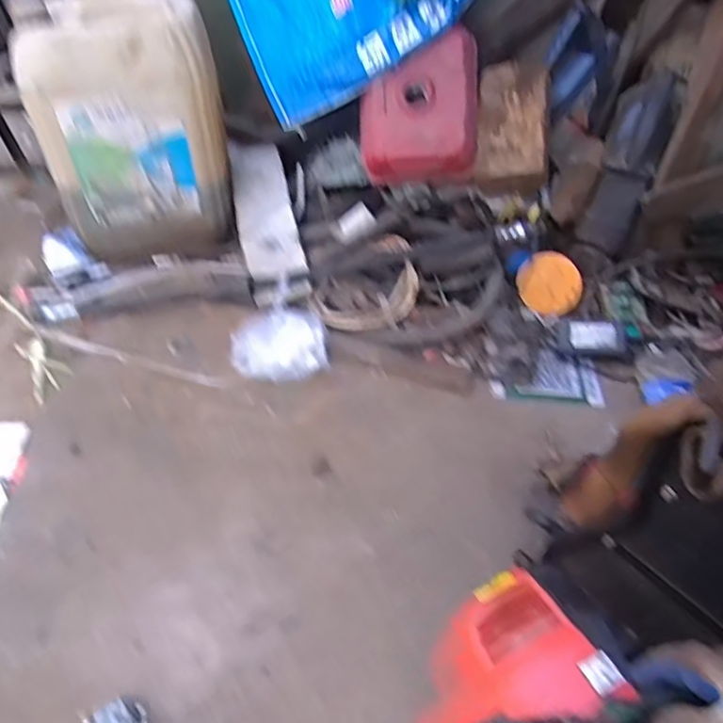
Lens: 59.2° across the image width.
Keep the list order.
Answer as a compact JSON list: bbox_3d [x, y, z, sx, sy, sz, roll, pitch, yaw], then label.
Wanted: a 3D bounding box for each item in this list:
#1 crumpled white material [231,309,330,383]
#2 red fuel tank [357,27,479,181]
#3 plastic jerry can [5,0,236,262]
[{"bbox_3d":[-0.123,-0.023,0.948,0.139,0.079,0.094,-3,47,-9],"label":"crumpled white material"},{"bbox_3d":[0.095,-0.411,1.044,0.191,0.224,0.067,-1,2,6],"label":"red fuel tank"},{"bbox_3d":[-0.359,-0.368,1.028,0.271,0.365,0.187,-1,47,-8],"label":"plastic jerry can"}]

